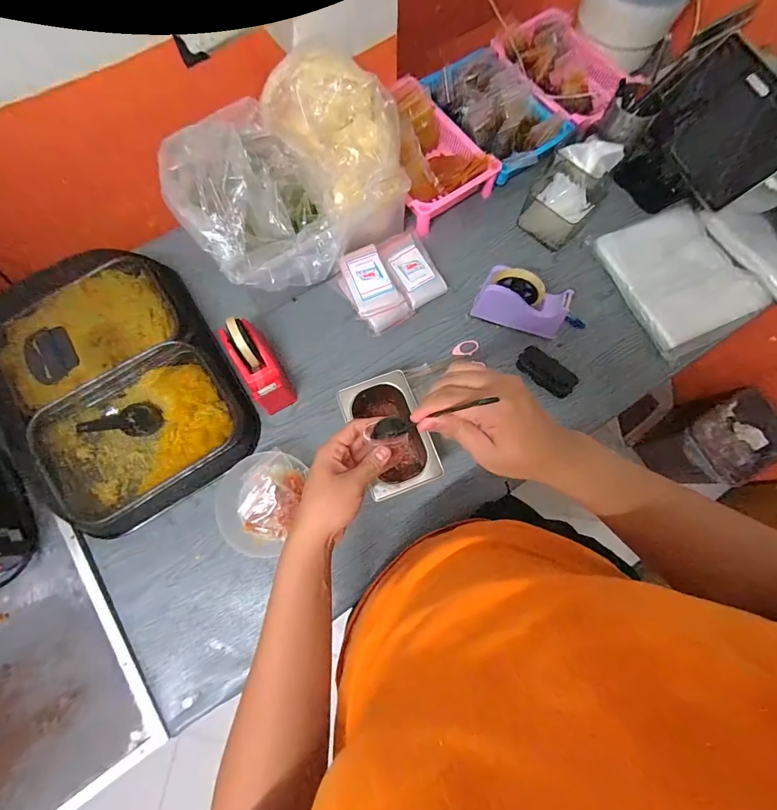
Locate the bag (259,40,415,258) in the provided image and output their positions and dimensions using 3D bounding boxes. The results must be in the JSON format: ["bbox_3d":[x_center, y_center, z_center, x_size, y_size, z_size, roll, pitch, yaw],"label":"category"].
[{"bbox_3d":[-0.083,-0.439,0.660,0.152,0.181,0.256,-32,77,-9],"label":"bag"}]

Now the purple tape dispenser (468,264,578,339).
[{"bbox_3d":[0.236,-0.181,0.669,0.150,0.097,0.060,22,76,6],"label":"purple tape dispenser"}]

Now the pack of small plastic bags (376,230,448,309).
[{"bbox_3d":[0.041,-0.259,0.716,0.087,0.024,0.144,-26,76,-7],"label":"pack of small plastic bags"}]

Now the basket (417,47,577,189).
[{"bbox_3d":[0.230,-0.616,0.787,0.180,0.070,0.274,-31,77,-8],"label":"basket"}]

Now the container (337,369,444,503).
[{"bbox_3d":[0.001,0.050,0.605,0.108,0.085,0.177,-20,75,-6],"label":"container"}]

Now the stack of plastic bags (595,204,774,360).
[{"bbox_3d":[0.561,-0.250,0.703,0.240,0.065,0.262,-22,76,-6],"label":"stack of plastic bags"}]

